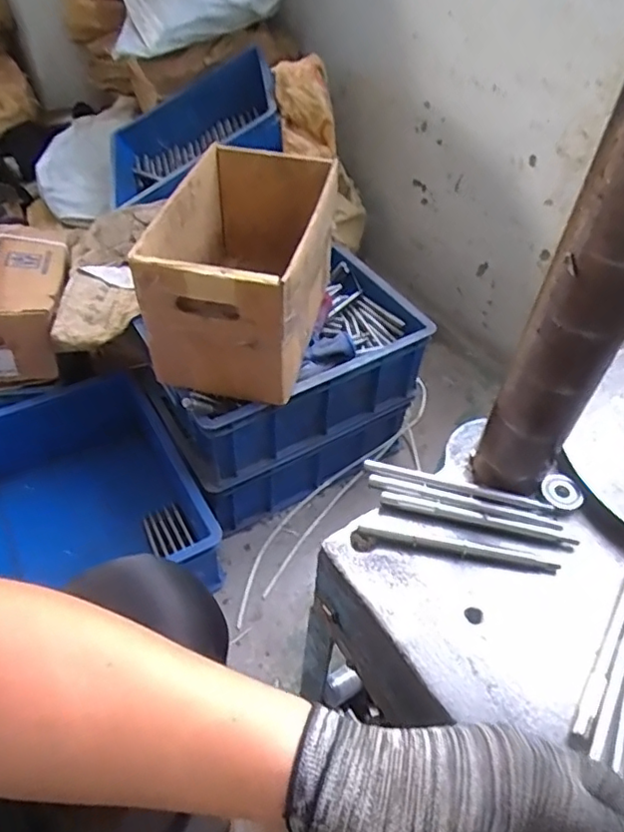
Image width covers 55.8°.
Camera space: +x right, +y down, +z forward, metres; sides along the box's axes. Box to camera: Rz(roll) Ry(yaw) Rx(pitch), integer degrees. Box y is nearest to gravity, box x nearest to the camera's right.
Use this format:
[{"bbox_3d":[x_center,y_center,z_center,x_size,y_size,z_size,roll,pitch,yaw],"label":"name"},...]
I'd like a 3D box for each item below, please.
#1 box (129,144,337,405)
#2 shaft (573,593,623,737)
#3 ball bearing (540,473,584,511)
[{"bbox_3d":[-0.087,-0.210,0.830,0.197,0.192,0.315,11,49,7],"label":"box"},{"bbox_3d":[0.221,0.163,0.434,0.008,0.009,0.160,29,53,21],"label":"shaft"},{"bbox_3d":[0.219,0.066,0.514,0.029,0.007,0.034,-13,50,-15],"label":"ball bearing"}]

